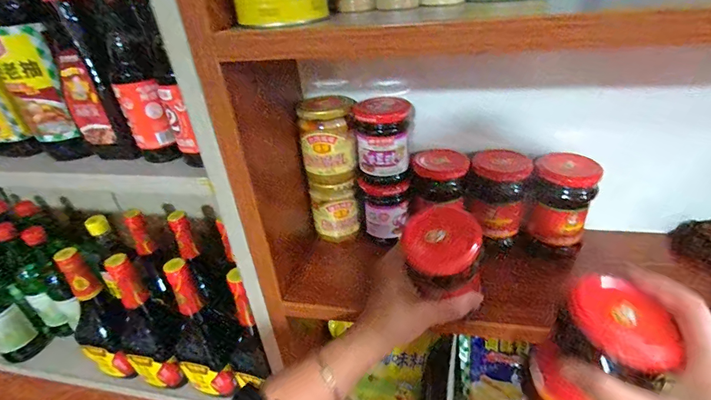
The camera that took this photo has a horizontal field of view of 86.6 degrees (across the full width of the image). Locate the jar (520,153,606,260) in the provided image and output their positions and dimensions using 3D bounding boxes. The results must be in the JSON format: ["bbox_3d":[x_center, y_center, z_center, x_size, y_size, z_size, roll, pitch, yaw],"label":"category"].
[{"bbox_3d":[0.230,0.010,0.432,0.064,0.108,0.062,13,37,27],"label":"jar"}]

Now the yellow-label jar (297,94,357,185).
[{"bbox_3d":[-0.033,-0.072,0.450,0.062,0.088,0.065,-11,32,-8],"label":"yellow-label jar"}]

